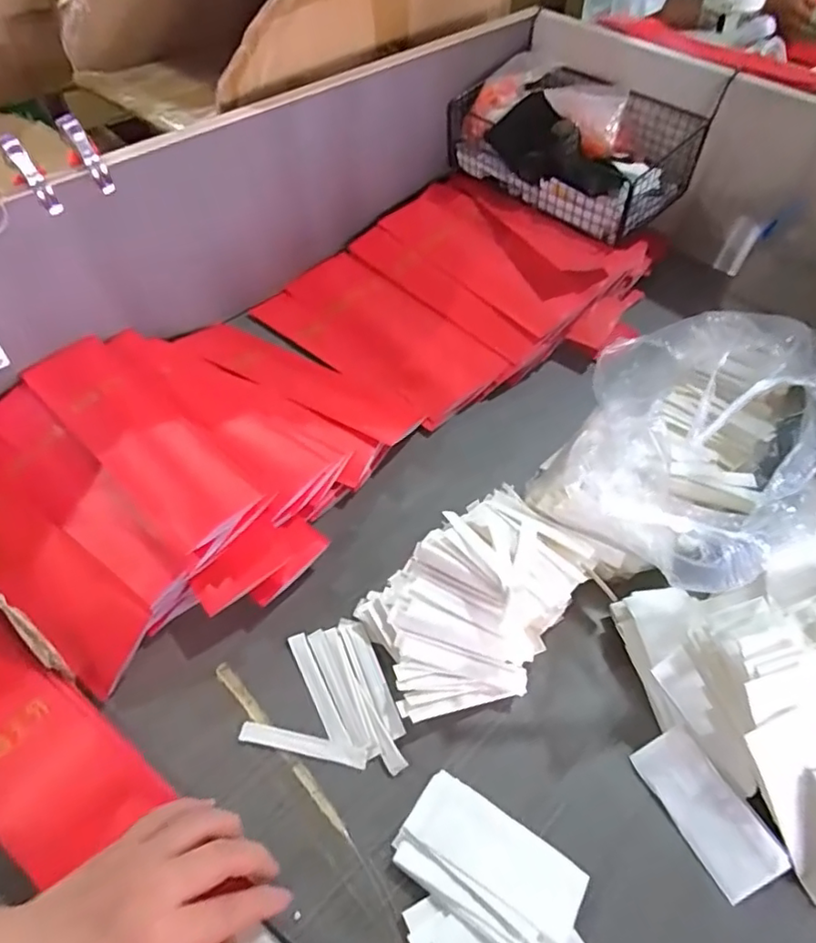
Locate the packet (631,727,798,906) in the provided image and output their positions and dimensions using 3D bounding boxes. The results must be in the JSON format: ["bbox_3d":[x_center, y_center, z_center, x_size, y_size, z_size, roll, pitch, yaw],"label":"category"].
[{"bbox_3d":[0.196,0.223,0.387,0.044,0.007,0.095,-38,64,4],"label":"packet"}]

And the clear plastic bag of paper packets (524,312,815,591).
[{"bbox_3d":[0.226,-0.031,0.478,0.171,0.115,0.277,31,59,20],"label":"clear plastic bag of paper packets"}]

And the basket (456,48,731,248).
[{"bbox_3d":[0.196,-0.404,0.718,0.269,0.099,0.147,38,62,23],"label":"basket"}]

